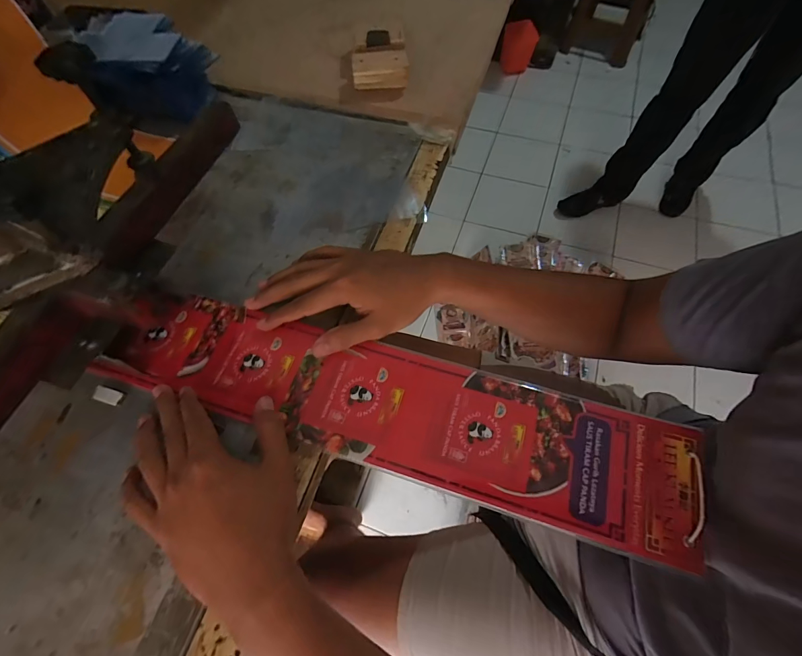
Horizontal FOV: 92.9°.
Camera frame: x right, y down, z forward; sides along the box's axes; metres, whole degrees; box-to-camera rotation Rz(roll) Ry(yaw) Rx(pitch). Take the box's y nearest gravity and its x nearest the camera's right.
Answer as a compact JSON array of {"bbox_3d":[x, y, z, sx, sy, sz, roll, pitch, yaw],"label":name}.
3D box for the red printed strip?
[{"bbox_3d":[-0.016,0.065,0.337,0.511,0.008,0.106,15,65,10],"label":"red printed strip"}]

